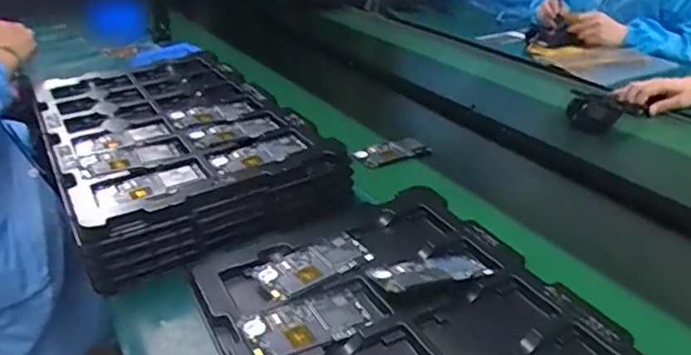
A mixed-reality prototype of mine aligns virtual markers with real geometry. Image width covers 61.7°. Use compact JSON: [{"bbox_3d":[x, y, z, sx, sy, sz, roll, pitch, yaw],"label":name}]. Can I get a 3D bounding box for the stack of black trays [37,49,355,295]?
[{"bbox_3d":[-0.269,-0.074,0.887,0.324,0.072,0.560,-17,32,-22],"label":"stack of black trays"}]

